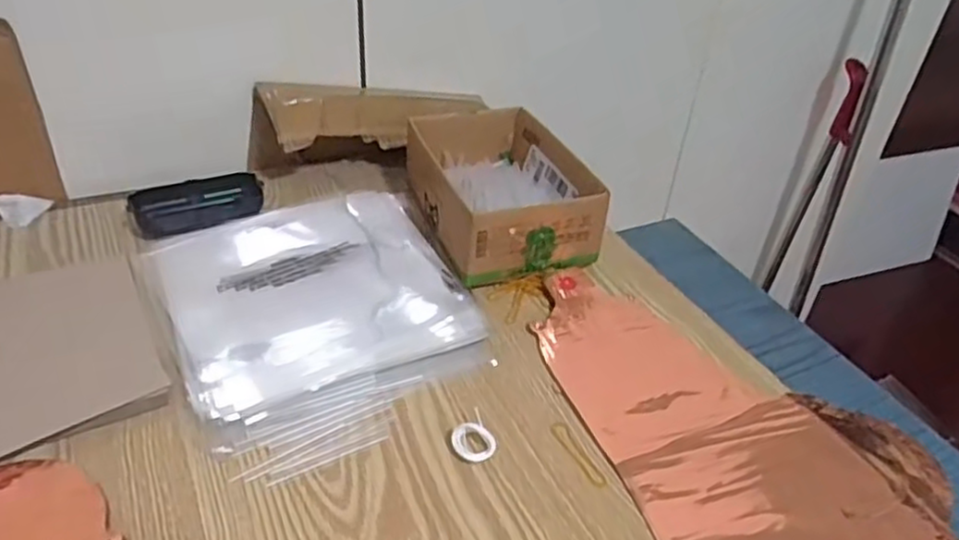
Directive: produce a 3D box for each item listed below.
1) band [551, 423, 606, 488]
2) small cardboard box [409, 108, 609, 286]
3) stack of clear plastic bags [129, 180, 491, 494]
[{"bbox_3d":[0.063,0.118,0.454,0.010,0.004,0.054,-14,41,-23],"label":"band"},{"bbox_3d":[0.016,-0.077,0.638,0.127,0.069,0.192,-10,40,-18],"label":"small cardboard box"},{"bbox_3d":[-0.119,0.025,0.541,0.215,0.015,0.262,-17,42,-25],"label":"stack of clear plastic bags"}]

